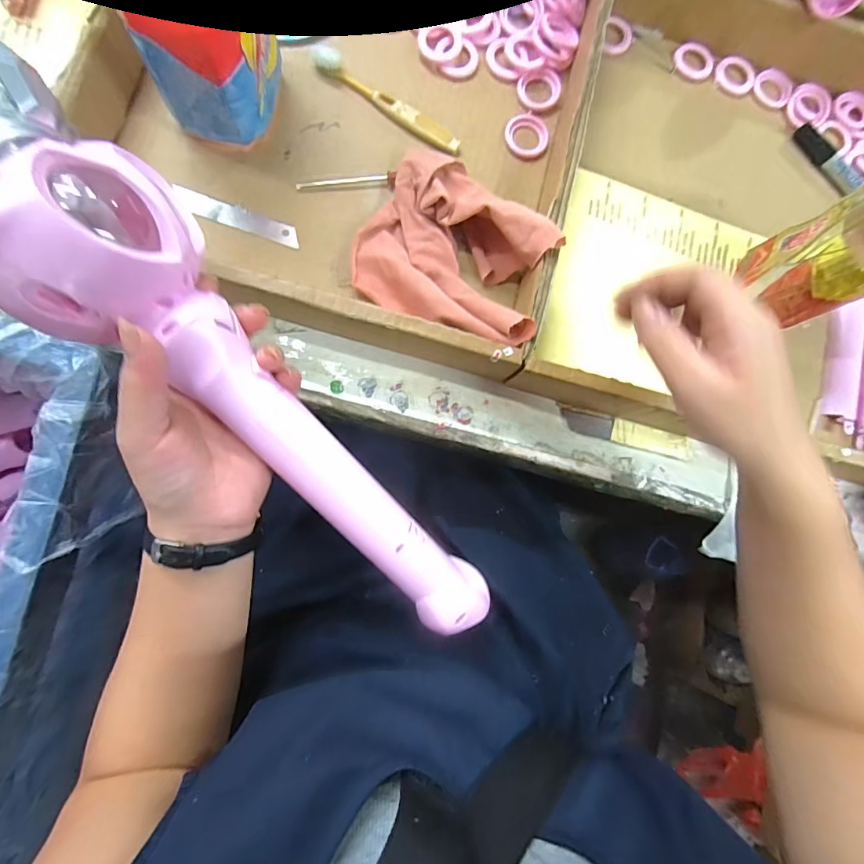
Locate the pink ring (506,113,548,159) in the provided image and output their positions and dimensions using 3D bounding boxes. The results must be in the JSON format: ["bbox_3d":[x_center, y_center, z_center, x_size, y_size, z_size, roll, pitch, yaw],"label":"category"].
[{"bbox_3d":[0.081,-0.254,0.397,0.037,0.005,0.040,1,84,-6],"label":"pink ring"}]

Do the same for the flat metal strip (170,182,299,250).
[{"bbox_3d":[-0.149,-0.165,0.360,0.092,0.007,0.019,15,74,-9],"label":"flat metal strip"}]

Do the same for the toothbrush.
[{"bbox_3d":[-0.036,-0.270,0.382,0.135,0.009,0.017,33,82,-2],"label":"toothbrush"}]

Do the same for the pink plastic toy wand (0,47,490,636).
[{"bbox_3d":[-0.085,-0.003,0.254,0.076,0.061,0.347,-41,115,-7],"label":"pink plastic toy wand"}]

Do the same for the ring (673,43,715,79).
[{"bbox_3d":[0.241,-0.341,0.428,0.037,0.005,0.031,32,82,-3],"label":"ring"}]

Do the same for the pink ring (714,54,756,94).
[{"bbox_3d":[0.280,-0.330,0.430,0.037,0.006,0.037,1,84,-6],"label":"pink ring"}]

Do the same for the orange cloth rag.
[{"bbox_3d":[0.019,-0.143,0.351,0.136,0.061,0.135,21,83,-4],"label":"orange cloth rag"}]

